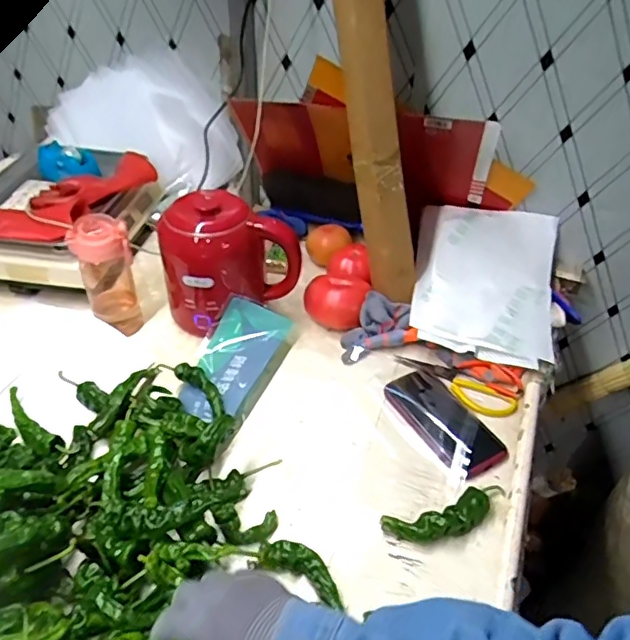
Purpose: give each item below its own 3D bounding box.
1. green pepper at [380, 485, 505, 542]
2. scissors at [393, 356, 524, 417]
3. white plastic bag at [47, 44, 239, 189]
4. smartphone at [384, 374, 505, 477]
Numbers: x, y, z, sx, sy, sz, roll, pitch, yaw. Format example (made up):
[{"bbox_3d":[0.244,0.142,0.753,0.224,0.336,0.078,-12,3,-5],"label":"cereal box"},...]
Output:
[{"bbox_3d":[0.152,0.213,0.621,0.150,0.038,0.042,-11,41,-16],"label":"green pepper"},{"bbox_3d":[0.205,0.077,0.796,0.174,0.019,0.084,26,45,26],"label":"scissors"},{"bbox_3d":[-0.329,-0.399,1.106,0.416,0.196,0.097,11,40,11],"label":"white plastic bag"},{"bbox_3d":[0.170,0.128,0.739,0.082,0.015,0.178,-18,43,-22],"label":"smartphone"}]

